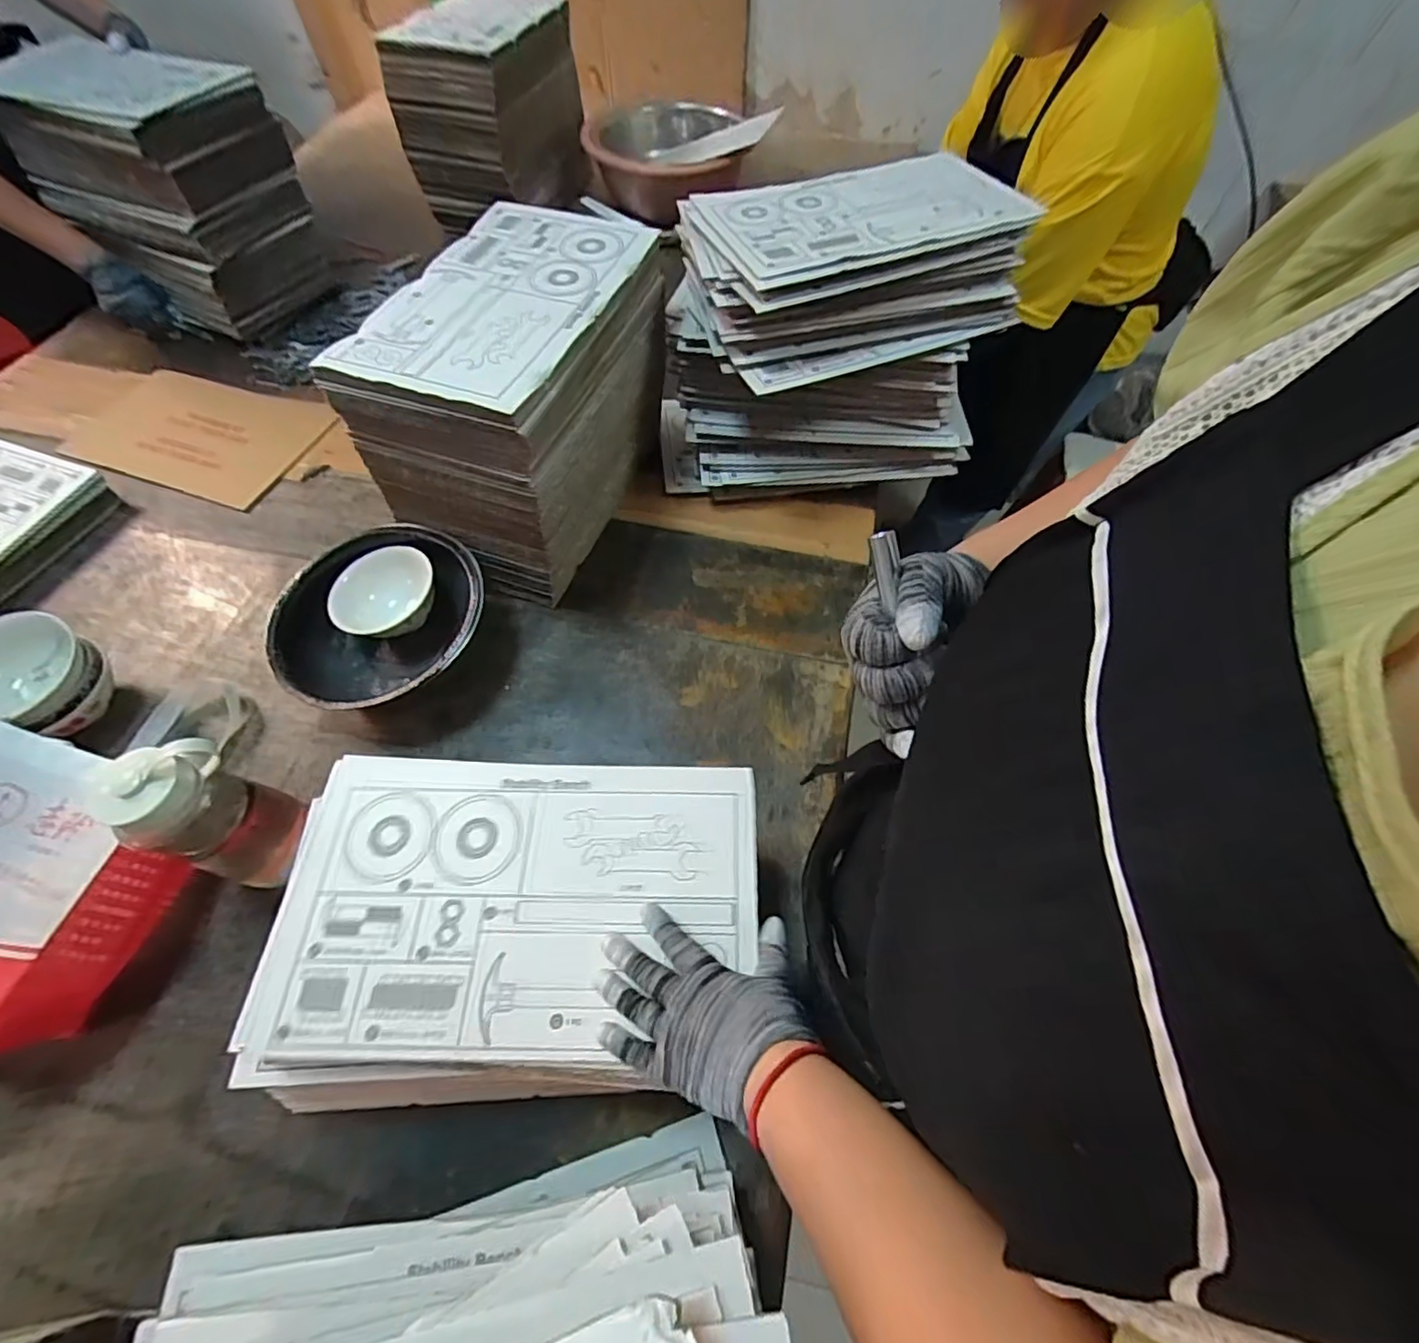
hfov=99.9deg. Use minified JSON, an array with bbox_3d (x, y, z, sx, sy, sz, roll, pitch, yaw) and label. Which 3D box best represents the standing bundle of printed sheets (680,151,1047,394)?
[{"bbox_3d":[0.198,-0.534,0.773,0.441,0.095,0.320,-12,60,-8],"label":"standing bundle of printed sheets"}]

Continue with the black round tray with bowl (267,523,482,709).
[{"bbox_3d":[-0.394,-0.057,0.739,0.241,0.104,0.238,0,60,0],"label":"black round tray with bowl"}]

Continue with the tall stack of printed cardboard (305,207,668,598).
[{"bbox_3d":[-0.223,-0.340,0.777,0.225,0.303,0.375,15,60,8],"label":"tall stack of printed cardboard"}]

